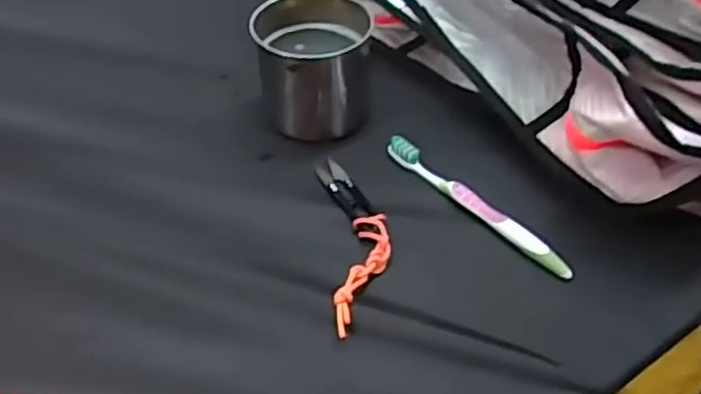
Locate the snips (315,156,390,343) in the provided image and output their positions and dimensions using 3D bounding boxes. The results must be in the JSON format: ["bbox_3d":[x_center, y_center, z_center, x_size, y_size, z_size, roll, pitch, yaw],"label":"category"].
[{"bbox_3d":[0.004,0.024,0.545,0.047,0.013,0.176,-5,46,-5],"label":"snips"}]

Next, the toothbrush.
[{"bbox_3d":[0.097,0.006,0.574,0.014,0.020,0.187,-32,53,-28],"label":"toothbrush"}]

